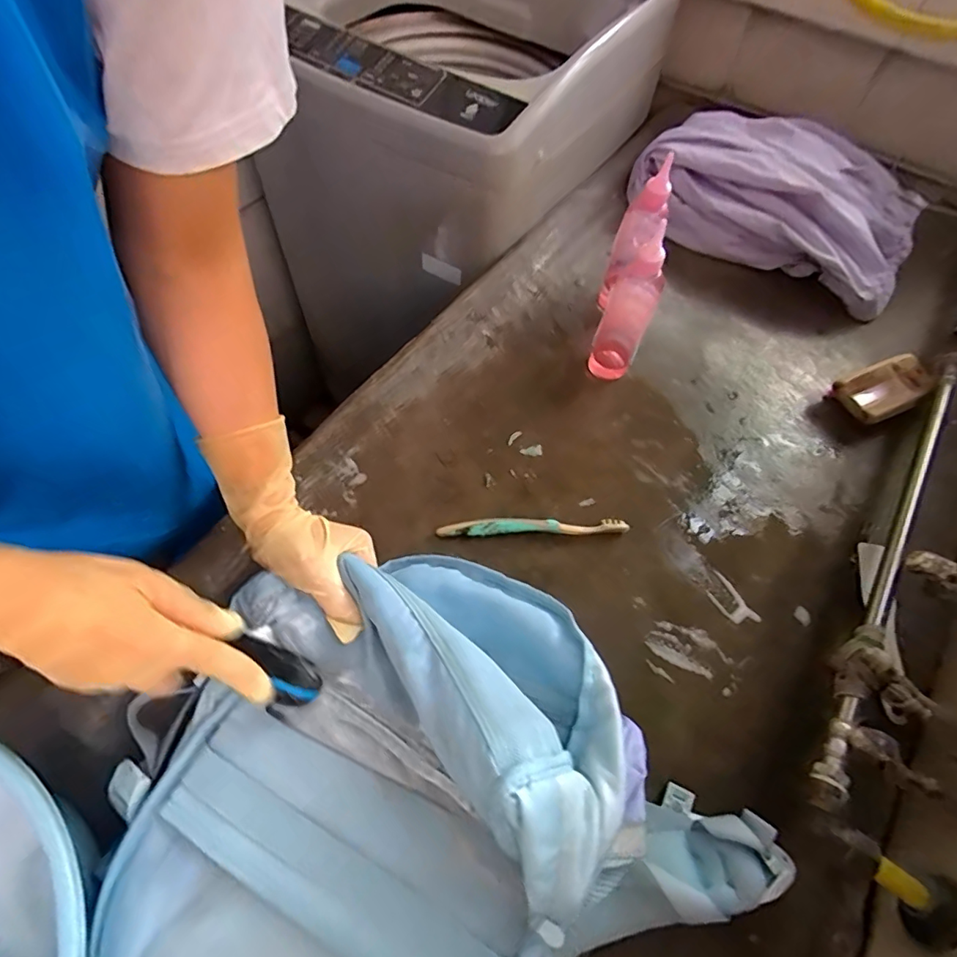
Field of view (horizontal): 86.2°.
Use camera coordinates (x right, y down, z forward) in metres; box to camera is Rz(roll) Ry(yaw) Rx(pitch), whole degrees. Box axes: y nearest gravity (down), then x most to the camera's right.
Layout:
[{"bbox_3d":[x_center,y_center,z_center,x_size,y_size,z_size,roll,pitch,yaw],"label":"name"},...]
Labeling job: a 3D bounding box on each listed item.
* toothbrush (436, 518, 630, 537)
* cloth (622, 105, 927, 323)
[{"bbox_3d":[0.054,0.047,0.504,0.184,0.013,0.013,0,61,-4],"label":"toothbrush"},{"bbox_3d":[0.397,-0.381,0.701,0.374,0.122,0.213,26,62,10],"label":"cloth"}]

